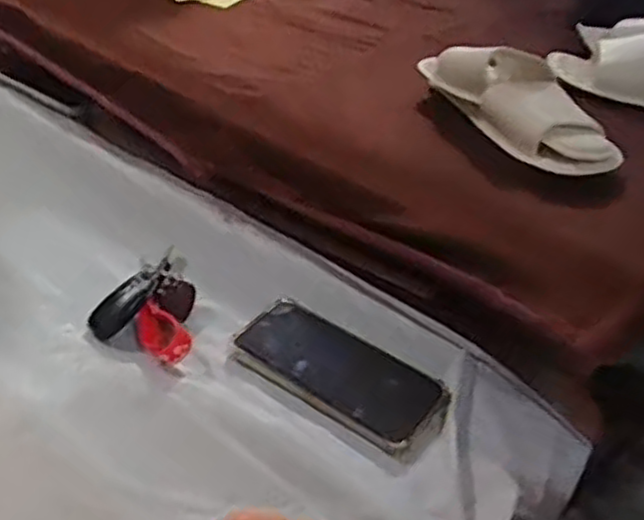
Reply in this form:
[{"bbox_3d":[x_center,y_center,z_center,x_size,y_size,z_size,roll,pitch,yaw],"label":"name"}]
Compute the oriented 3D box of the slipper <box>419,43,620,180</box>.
[{"bbox_3d":[0.194,-0.166,0.745,0.093,0.061,0.238,-13,40,-25],"label":"slipper"}]

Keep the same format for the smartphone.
[{"bbox_3d":[0.016,0.087,0.586,0.170,0.013,0.084,25,40,25],"label":"smartphone"}]

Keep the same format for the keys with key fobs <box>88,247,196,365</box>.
[{"bbox_3d":[-0.148,0.036,0.618,0.080,0.034,0.117,0,36,-9],"label":"keys with key fobs"}]

